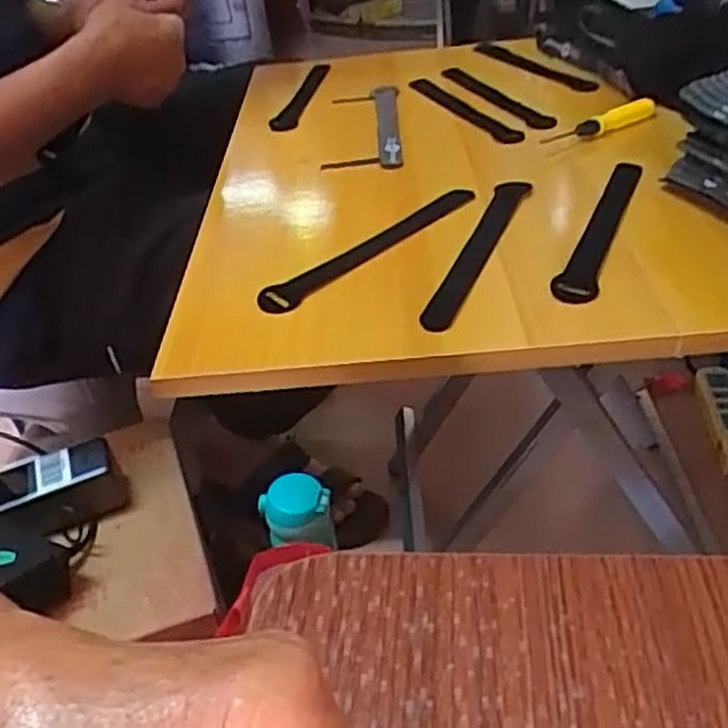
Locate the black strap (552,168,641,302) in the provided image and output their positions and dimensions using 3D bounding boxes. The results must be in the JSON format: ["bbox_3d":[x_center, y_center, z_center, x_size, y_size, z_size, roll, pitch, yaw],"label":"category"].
[{"bbox_3d":[0.165,-0.096,0.527,0.024,0.012,0.200,11,41,24],"label":"black strap"}]

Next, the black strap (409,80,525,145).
[{"bbox_3d":[0.095,-0.254,0.750,0.023,0.010,0.190,-20,39,-18],"label":"black strap"}]

